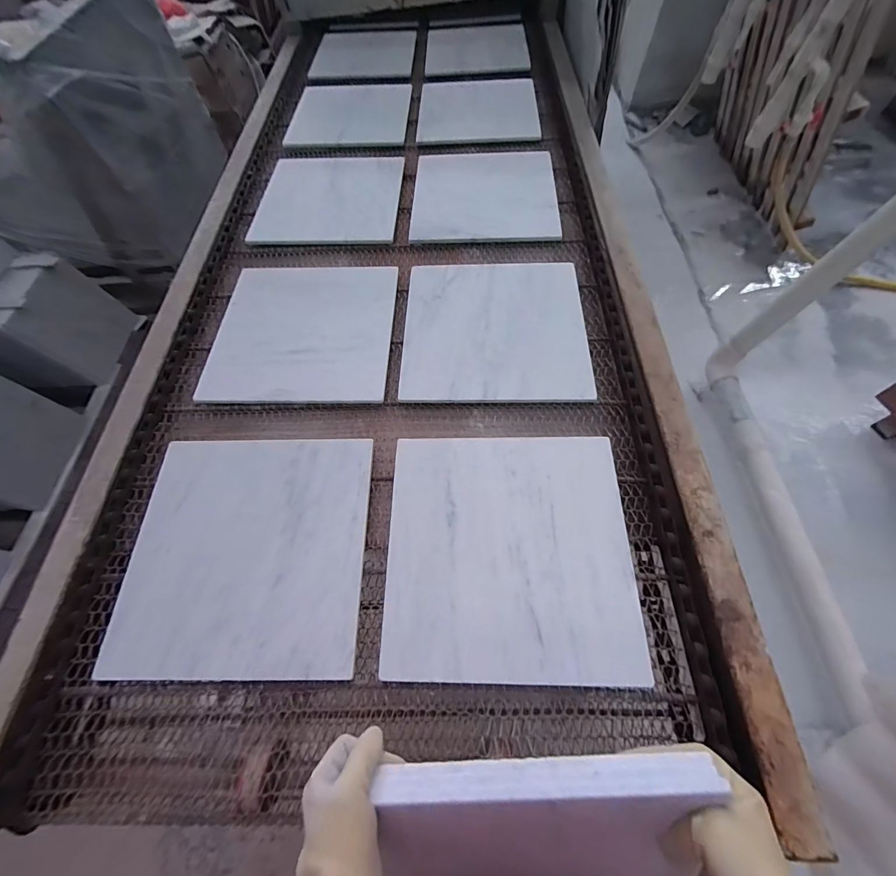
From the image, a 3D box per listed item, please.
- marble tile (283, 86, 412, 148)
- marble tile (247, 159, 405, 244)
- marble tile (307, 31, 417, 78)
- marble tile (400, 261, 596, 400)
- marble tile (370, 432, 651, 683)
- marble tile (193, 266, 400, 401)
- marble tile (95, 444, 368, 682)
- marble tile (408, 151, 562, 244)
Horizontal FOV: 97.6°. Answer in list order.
[{"bbox_3d":[-0.251,-0.824,1.000,0.293,0.016,0.241,3,72,1],"label":"marble tile"},{"bbox_3d":[-0.260,-0.529,0.857,0.307,0.007,0.294,0,63,4],"label":"marble tile"},{"bbox_3d":[-0.248,-1.165,1.186,0.291,0.022,0.311,-1,63,3],"label":"marble tile"},{"bbox_3d":[0.076,-0.190,0.651,0.291,0.011,0.286,0,63,4],"label":"marble tile"},{"bbox_3d":[0.075,0.135,0.493,0.297,0.011,0.293,0,63,4],"label":"marble tile"},{"bbox_3d":[-0.244,-0.185,0.661,0.295,0.017,0.274,-1,63,3],"label":"marble tile"},{"bbox_3d":[-0.261,0.140,0.506,0.300,0.023,0.292,-2,63,3],"label":"marble tile"},{"bbox_3d":[0.075,-0.518,0.822,0.294,0.014,0.273,0,63,4],"label":"marble tile"}]

